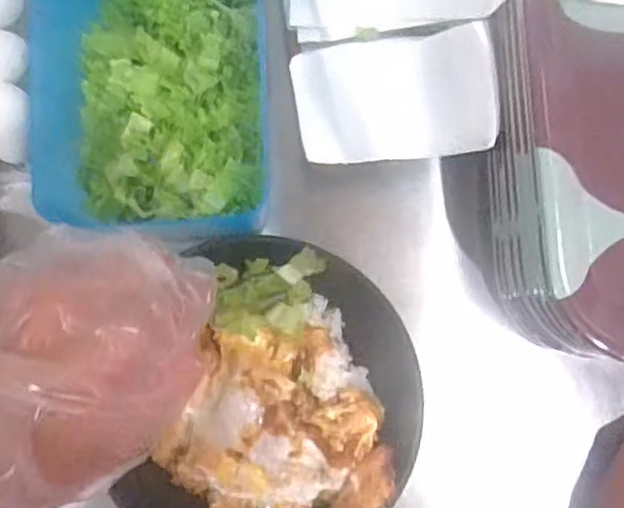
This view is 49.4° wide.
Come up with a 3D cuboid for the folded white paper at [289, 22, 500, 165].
[{"bbox_3d":[0.048,-0.093,0.404,0.119,0.013,0.071,-2,93,22],"label":"folded white paper"}]

